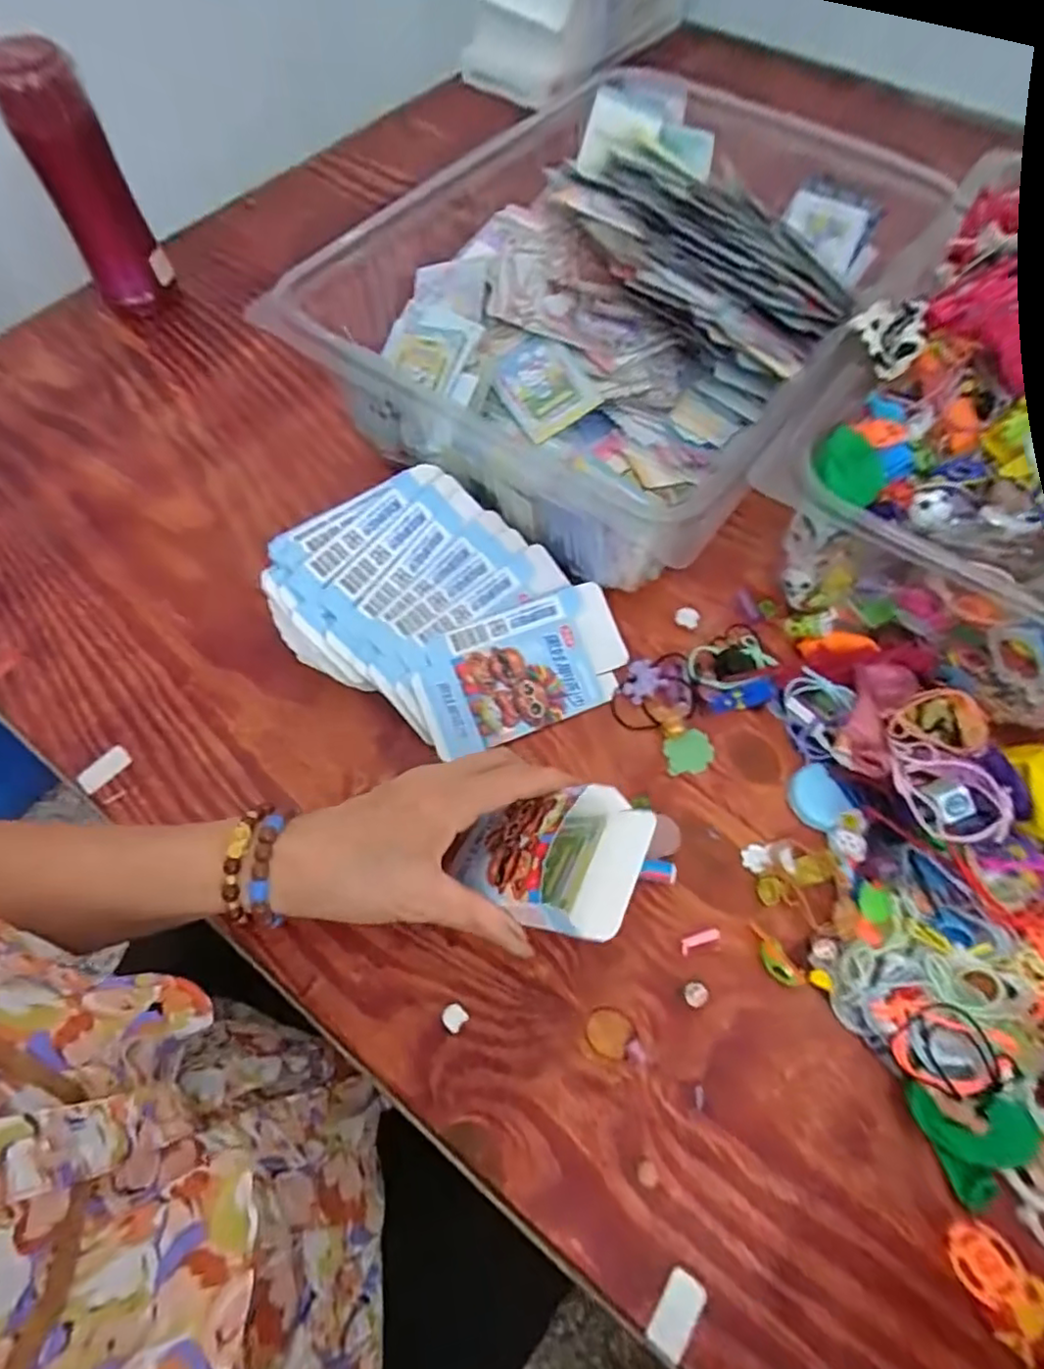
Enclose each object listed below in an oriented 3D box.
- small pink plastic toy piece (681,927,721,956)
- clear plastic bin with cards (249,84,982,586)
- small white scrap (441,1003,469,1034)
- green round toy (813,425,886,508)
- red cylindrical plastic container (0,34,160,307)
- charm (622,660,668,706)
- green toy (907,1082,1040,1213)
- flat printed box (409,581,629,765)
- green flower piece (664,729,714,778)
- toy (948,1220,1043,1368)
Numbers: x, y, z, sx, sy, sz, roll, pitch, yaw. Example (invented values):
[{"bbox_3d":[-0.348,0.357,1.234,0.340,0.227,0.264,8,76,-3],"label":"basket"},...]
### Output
[{"bbox_3d":[0.103,0.149,0.375,0.025,0.004,0.008,-26,66,3],"label":"small pink plastic toy piece"},{"bbox_3d":[0.086,-0.299,0.527,0.345,0.129,0.466,37,69,17],"label":"clear plastic bin with cards"},{"bbox_3d":[-0.038,0.185,0.358,0.013,0.005,0.013,36,69,16],"label":"small white scrap"},{"bbox_3d":[0.193,-0.127,0.379,0.042,0.015,0.033,39,70,17],"label":"green round toy"},{"bbox_3d":[-0.372,-0.422,0.554,0.064,0.194,0.067,0,64,0],"label":"red cylindrical plastic container"},{"bbox_3d":[0.083,-0.002,0.446,0.031,0.004,0.028,-43,56,-9],"label":"charm"},{"bbox_3d":[0.233,0.226,0.327,0.050,0.018,0.055,-20,65,-9],"label":"green toy"},{"bbox_3d":[0.002,-0.011,0.439,0.145,0.008,0.084,-21,84,-14],"label":"flat printed box"},{"bbox_3d":[0.110,0.045,0.427,0.033,0.004,0.027,-17,65,-8],"label":"green flower piece"},{"bbox_3d":[0.226,0.282,0.303,0.032,0.009,0.047,-34,68,-15],"label":"toy"}]

